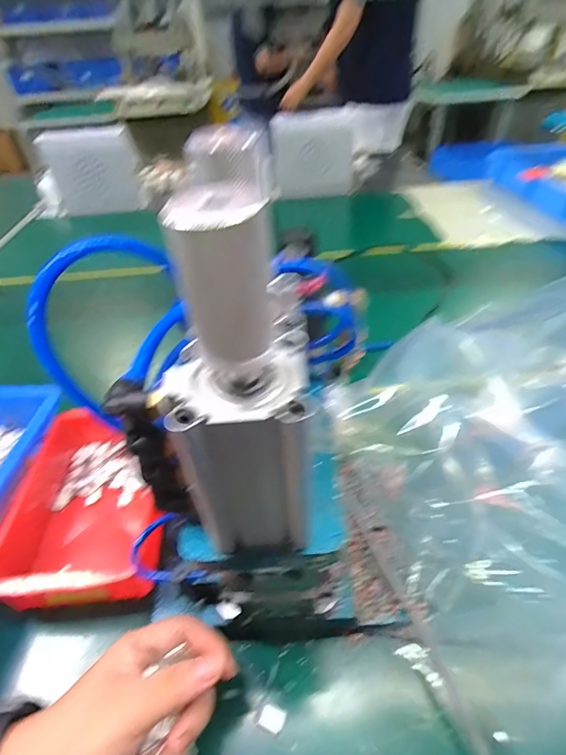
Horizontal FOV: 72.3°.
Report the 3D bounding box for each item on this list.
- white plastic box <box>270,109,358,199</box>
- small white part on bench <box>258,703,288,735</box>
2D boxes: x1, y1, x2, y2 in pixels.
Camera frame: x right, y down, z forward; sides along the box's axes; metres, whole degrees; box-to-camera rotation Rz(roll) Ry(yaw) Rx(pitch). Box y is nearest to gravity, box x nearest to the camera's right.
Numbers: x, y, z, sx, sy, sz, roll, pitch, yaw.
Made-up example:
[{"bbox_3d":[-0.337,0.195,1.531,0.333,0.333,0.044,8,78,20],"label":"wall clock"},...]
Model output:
[{"bbox_3d":[0.088,-0.651,1.140,0.240,0.208,0.049,1,43,5],"label":"white plastic box"},{"bbox_3d":[-0.008,0.249,0.284,0.018,0.004,0.014,16,47,20],"label":"small white part on bench"}]

